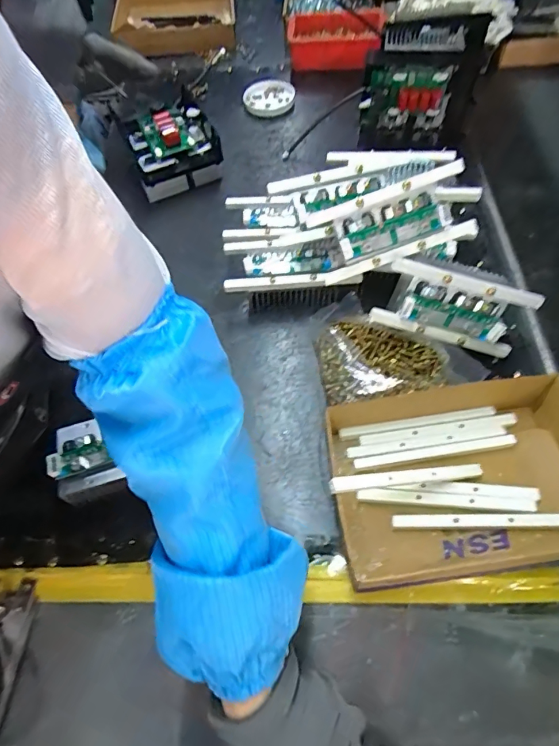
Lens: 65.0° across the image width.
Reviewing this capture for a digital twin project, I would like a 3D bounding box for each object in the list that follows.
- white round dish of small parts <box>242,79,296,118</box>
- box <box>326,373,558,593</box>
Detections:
[{"bbox_3d":[-0.016,-0.552,0.882,0.107,0.027,0.090,22,64,15],"label":"white round dish of small parts"},{"bbox_3d":[0.192,0.105,0.453,0.264,0.080,0.177,-8,60,-2],"label":"box"}]

